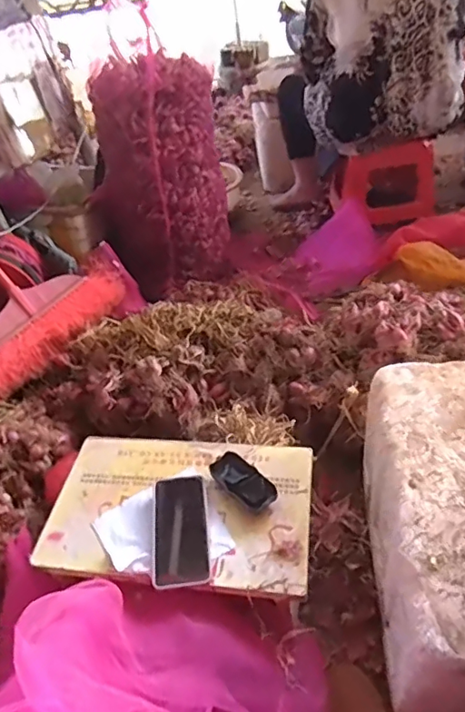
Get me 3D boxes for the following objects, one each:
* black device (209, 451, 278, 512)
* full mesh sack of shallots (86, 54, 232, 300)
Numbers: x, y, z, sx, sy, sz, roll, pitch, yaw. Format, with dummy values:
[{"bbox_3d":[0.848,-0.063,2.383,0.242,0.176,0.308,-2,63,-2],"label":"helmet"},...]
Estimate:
[{"bbox_3d":[0.014,0.186,0.761,0.053,0.031,0.102,-32,46,-26],"label":"black device"},{"bbox_3d":[-0.204,-0.485,1.452,0.277,0.598,0.322,20,50,30],"label":"full mesh sack of shallots"}]

